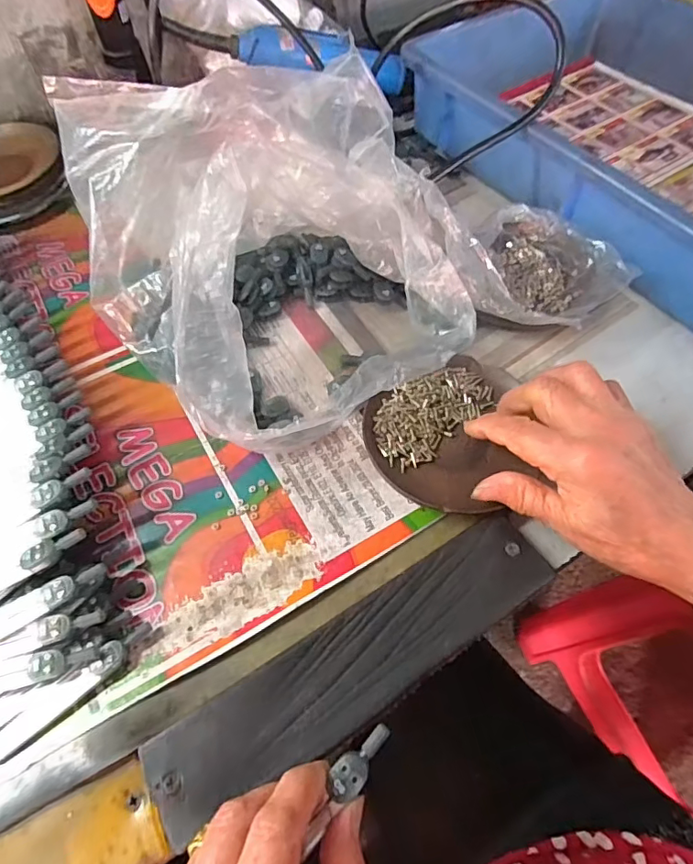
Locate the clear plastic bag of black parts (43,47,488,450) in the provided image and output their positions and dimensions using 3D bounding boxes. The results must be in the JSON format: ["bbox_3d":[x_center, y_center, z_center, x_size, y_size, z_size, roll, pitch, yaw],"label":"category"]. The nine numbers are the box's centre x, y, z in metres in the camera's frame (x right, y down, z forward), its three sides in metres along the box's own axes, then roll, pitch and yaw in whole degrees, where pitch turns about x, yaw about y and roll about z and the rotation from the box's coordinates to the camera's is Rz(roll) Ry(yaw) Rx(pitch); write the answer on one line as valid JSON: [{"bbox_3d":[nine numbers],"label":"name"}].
[{"bbox_3d":[-0.055,-0.134,0.362,0.250,0.104,0.285,-15,58,-8],"label":"clear plastic bag of black parts"}]

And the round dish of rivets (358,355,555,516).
[{"bbox_3d":[0.069,0.002,0.333,0.106,0.015,0.097,-1,62,2],"label":"round dish of rivets"}]

